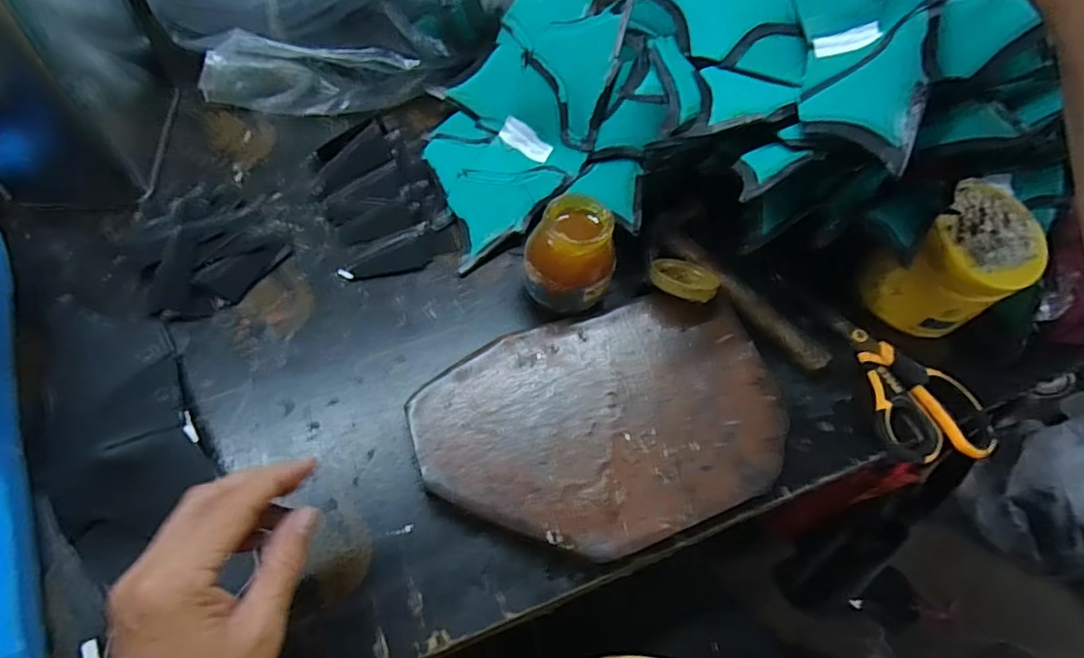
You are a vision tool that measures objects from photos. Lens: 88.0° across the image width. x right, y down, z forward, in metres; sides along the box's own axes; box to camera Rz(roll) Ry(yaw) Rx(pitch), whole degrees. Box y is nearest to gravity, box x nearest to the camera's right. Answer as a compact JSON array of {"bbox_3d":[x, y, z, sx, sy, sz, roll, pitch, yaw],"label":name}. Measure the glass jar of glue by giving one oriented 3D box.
[{"bbox_3d":[0.023,-0.055,0.442,0.066,0.088,0.063,3,61,-5],"label":"glass jar of glue"}]

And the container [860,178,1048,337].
[{"bbox_3d":[0.333,-0.046,0.461,0.089,0.105,0.084,-27,67,-19],"label":"container"}]

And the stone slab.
[{"bbox_3d":[0.049,0.068,0.413,0.265,0.021,0.170,-17,64,-15],"label":"stone slab"}]

